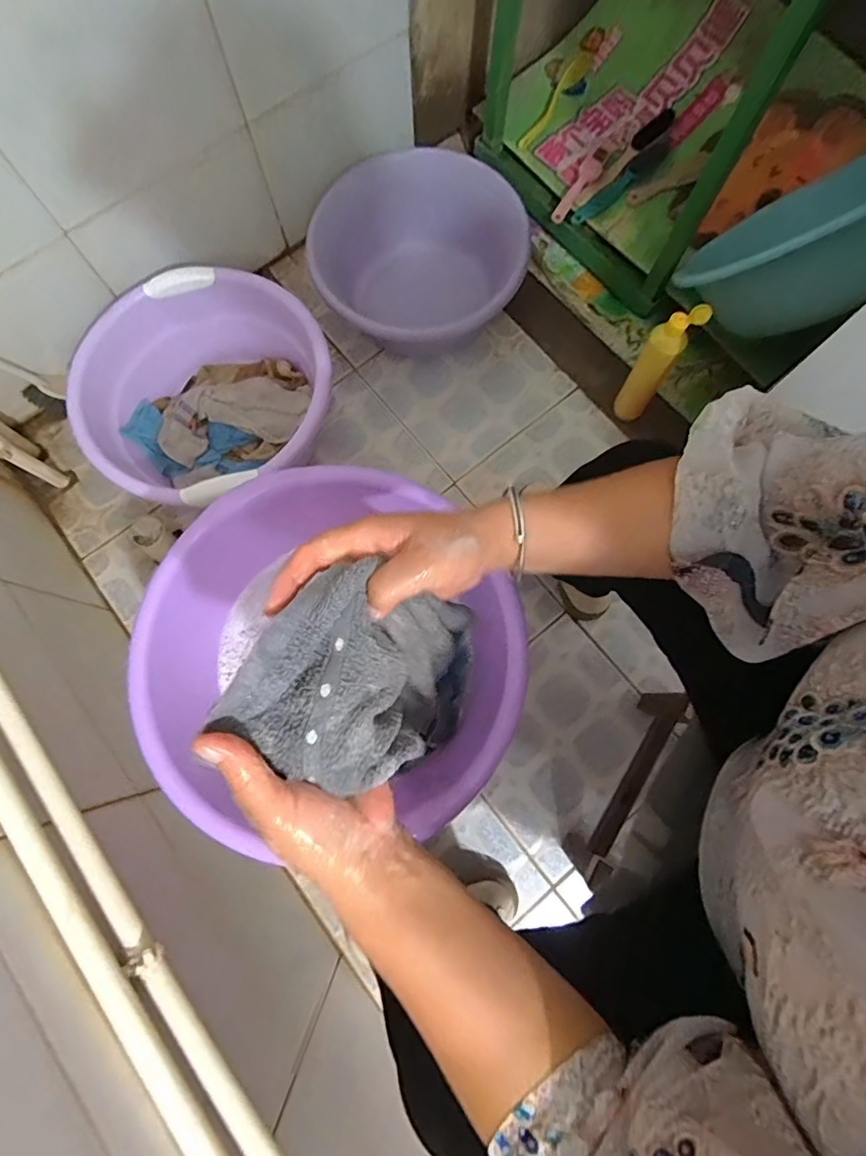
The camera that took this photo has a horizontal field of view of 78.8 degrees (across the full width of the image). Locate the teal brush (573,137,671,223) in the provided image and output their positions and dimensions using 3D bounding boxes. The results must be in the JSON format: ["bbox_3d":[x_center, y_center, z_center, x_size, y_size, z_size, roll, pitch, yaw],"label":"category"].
[{"bbox_3d":[0.359,-0.743,0.983,0.231,0.047,0.036,-38,80,-9],"label":"teal brush"}]

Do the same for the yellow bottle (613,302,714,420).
[{"bbox_3d":[0.344,-0.326,0.835,0.054,0.249,0.047,30,78,6],"label":"yellow bottle"}]

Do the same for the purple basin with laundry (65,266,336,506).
[{"bbox_3d":[-0.370,-0.284,0.879,0.356,0.170,0.374,0,77,-1],"label":"purple basin with laundry"}]

